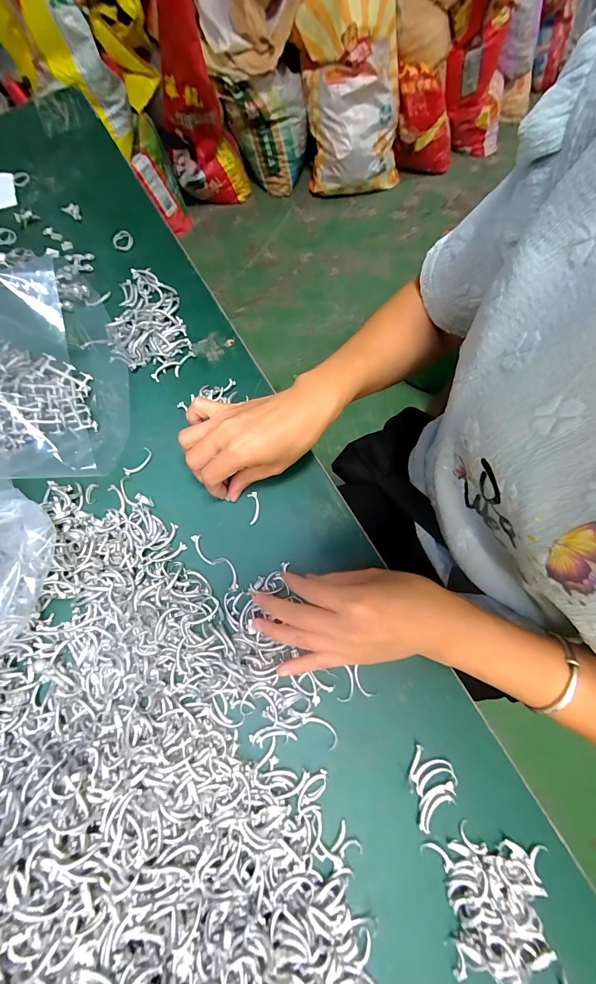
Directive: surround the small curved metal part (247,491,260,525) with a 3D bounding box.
[{"bbox_3d":[-0.040,0.014,0.327,0.010,0.004,0.030,-8,73,-4],"label":"small curved metal part"}]

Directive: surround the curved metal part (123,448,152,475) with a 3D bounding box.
[{"bbox_3d":[-0.151,-0.028,0.338,0.013,0.004,0.031,37,75,9],"label":"curved metal part"}]

